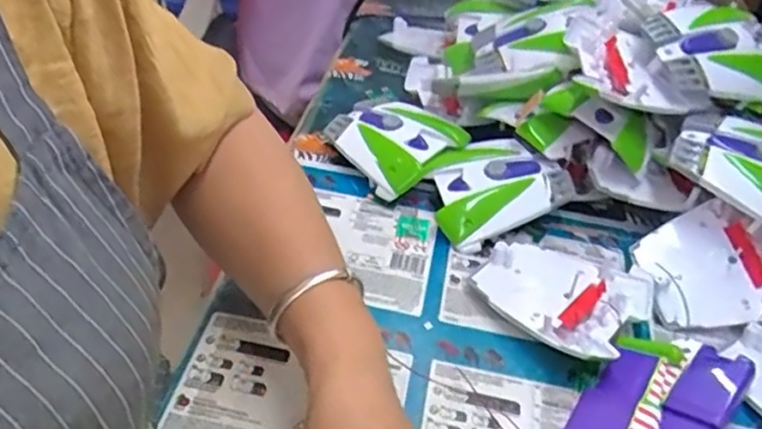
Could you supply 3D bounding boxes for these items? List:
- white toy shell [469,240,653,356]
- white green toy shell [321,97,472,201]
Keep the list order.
[{"bbox_3d":[0.123,0.055,0.469,0.107,0.024,0.094,33,48,27],"label":"white toy shell"},{"bbox_3d":[0.010,-0.063,0.575,0.093,0.041,0.109,-30,53,-33],"label":"white green toy shell"}]

